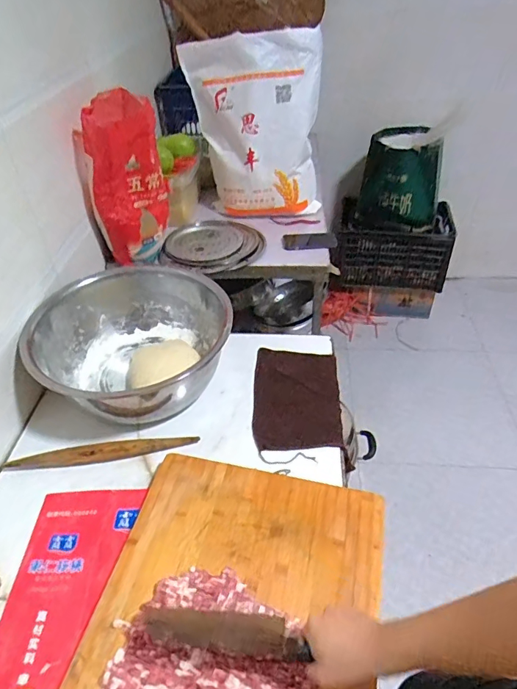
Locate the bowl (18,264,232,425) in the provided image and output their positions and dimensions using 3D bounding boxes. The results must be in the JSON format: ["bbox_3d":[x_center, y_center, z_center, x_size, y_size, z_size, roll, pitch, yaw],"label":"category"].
[{"bbox_3d":[-0.242,-0.010,0.947,0.358,0.179,0.363,-2,42,2],"label":"bowl"}]

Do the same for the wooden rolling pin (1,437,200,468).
[{"bbox_3d":[-0.275,0.192,0.819,0.322,0.029,0.036,-9,42,-7],"label":"wooden rolling pin"}]

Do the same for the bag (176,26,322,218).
[{"bbox_3d":[-0.012,-0.616,1.331,0.381,0.449,0.197,-2,42,1],"label":"bag"}]

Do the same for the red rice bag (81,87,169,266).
[{"bbox_3d":[-0.335,-0.414,1.180,0.186,0.367,0.167,-7,42,-4],"label":"red rice bag"}]

